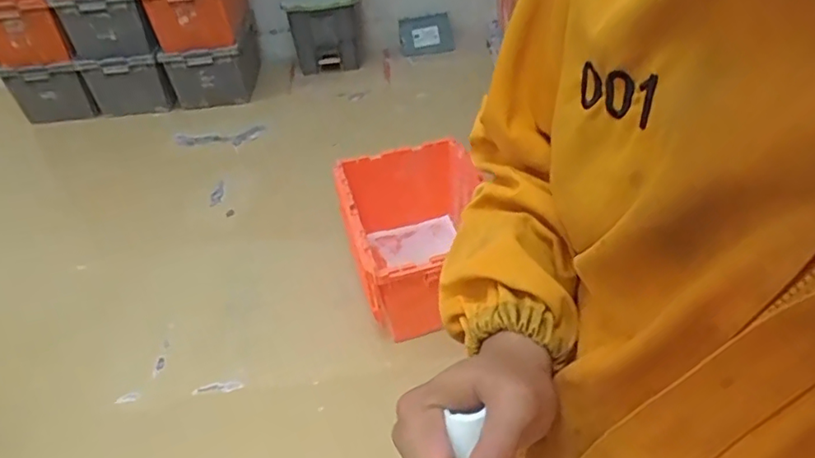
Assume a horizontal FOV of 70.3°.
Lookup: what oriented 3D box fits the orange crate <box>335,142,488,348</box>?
[{"bbox_3d":[0.035,0.022,1.841,0.431,0.337,0.637,-12,38,-8],"label":"orange crate"}]

